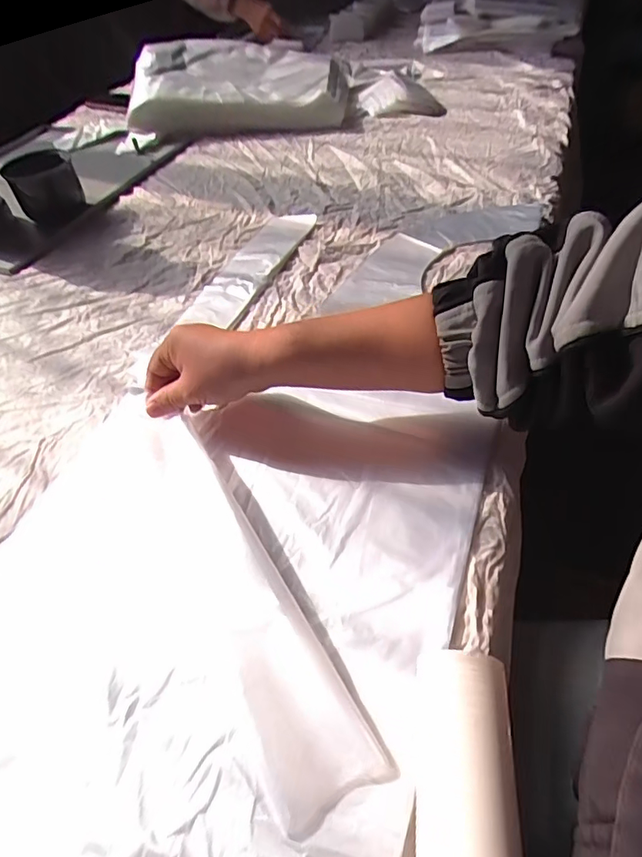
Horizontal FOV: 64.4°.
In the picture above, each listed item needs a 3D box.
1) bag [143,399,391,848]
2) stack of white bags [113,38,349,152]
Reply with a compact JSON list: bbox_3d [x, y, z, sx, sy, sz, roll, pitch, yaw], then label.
[{"bbox_3d":[-0.056,0.087,0.329,0.055,0.017,0.281,-25,54,-16],"label":"bag"},{"bbox_3d":[-0.163,-0.625,0.933,0.409,0.098,0.269,-7,48,0],"label":"stack of white bags"}]

